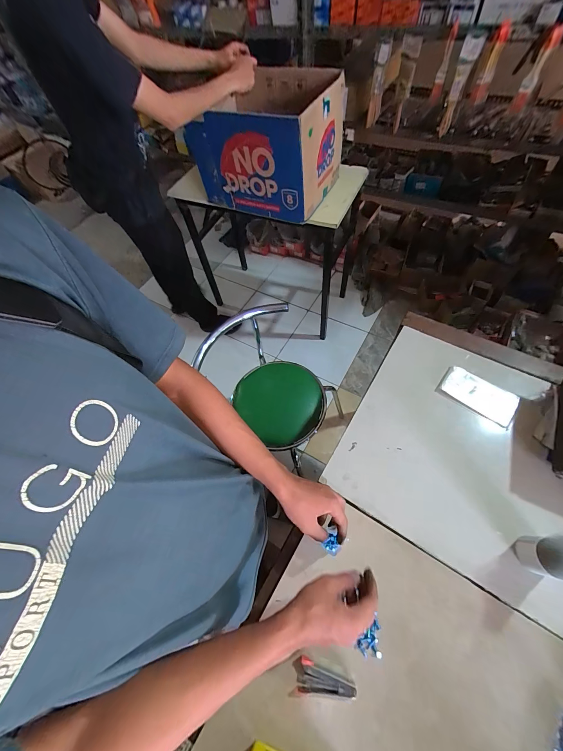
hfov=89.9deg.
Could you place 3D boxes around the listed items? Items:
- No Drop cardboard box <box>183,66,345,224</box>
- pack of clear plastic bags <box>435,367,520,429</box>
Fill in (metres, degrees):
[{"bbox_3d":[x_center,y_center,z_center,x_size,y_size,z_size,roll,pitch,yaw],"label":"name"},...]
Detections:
[{"bbox_3d":[-0.032,-0.848,1.033,0.446,0.310,0.394,22,66,18],"label":"No Drop cardboard box"},{"bbox_3d":[0.457,0.045,0.659,0.161,0.011,0.089,32,69,21],"label":"pack of clear plastic bags"}]

